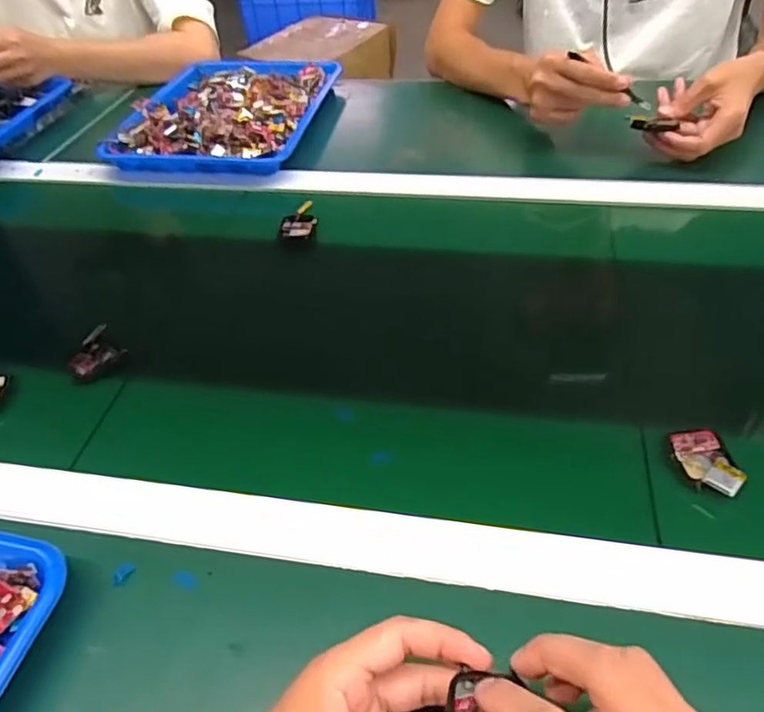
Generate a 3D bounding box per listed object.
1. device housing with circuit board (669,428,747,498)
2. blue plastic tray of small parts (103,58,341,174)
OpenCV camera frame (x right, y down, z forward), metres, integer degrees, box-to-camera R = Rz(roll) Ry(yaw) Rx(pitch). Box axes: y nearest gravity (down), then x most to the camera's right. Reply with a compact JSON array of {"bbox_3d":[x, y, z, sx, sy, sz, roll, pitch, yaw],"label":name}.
[{"bbox_3d":[0.218,0.072,0.412,0.037,0.012,0.054,-2,45,1],"label":"device housing with circuit board"},{"bbox_3d":[-0.194,-0.332,0.810,0.224,0.029,0.314,7,46,10],"label":"blue plastic tray of small parts"}]

